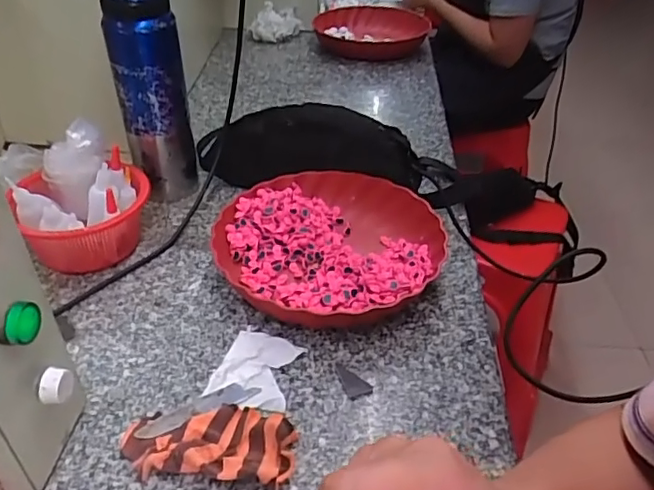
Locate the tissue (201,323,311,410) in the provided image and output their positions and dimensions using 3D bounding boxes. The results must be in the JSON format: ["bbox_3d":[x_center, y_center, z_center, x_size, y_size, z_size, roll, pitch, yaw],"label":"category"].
[{"bbox_3d":[-0.062,0.111,0.514,0.070,0.007,0.083,13,39,14],"label":"tissue"}]

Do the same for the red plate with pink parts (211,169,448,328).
[{"bbox_3d":[0.005,0.001,0.622,0.236,0.043,0.234,1,38,-1],"label":"red plate with pink parts"}]

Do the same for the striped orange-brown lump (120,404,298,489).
[{"bbox_3d":[-0.094,0.151,0.449,0.136,0.024,0.067,4,38,3],"label":"striped orange-brown lump"}]

